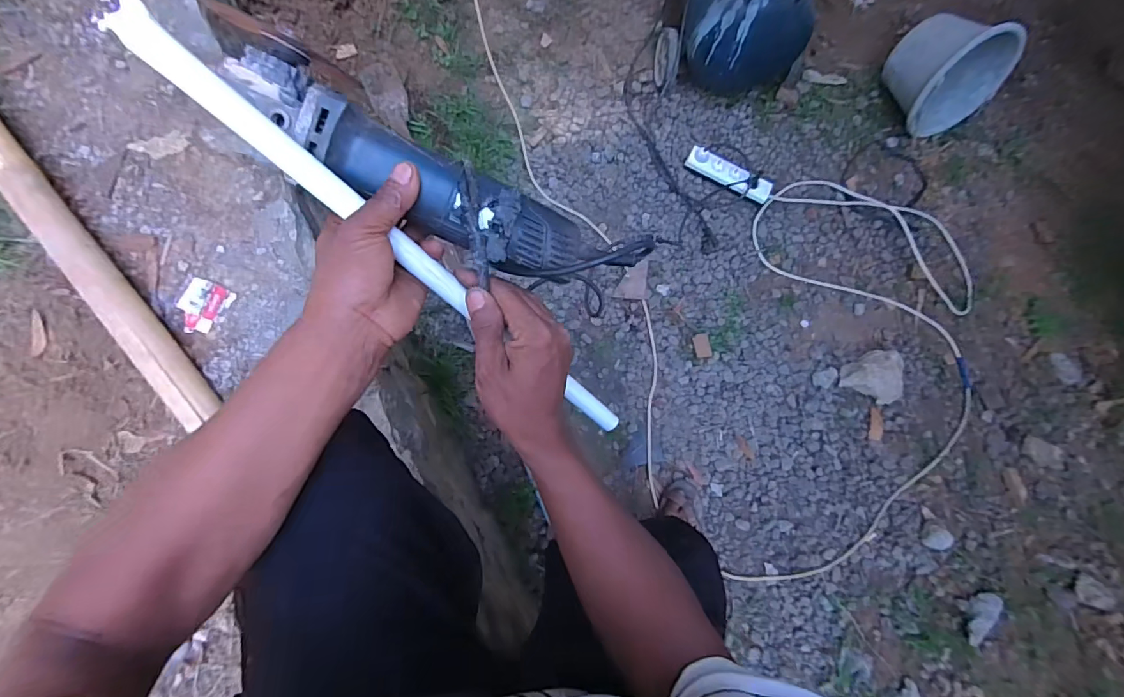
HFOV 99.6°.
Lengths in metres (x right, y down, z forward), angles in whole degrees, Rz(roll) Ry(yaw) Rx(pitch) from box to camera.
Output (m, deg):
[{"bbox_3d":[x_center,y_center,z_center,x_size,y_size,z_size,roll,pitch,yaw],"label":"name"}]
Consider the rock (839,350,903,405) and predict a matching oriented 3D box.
[{"bbox_3d":[0.821,0.081,1.242,0.134,0.116,0.133,-14,84,-5],"label":"rock"}]

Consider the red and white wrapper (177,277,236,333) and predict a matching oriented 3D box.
[{"bbox_3d":[-0.567,-0.066,0.747,0.075,0.005,0.081,23,82,0],"label":"red and white wrapper"}]

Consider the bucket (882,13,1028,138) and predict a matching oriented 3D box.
[{"bbox_3d":[1.041,-0.758,1.301,0.229,0.276,0.229,-12,61,-21],"label":"bucket"}]

